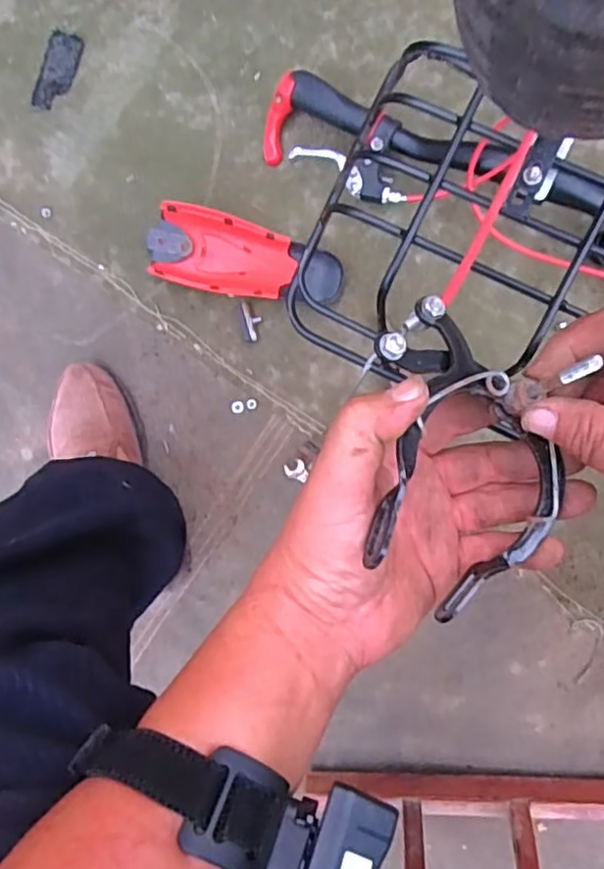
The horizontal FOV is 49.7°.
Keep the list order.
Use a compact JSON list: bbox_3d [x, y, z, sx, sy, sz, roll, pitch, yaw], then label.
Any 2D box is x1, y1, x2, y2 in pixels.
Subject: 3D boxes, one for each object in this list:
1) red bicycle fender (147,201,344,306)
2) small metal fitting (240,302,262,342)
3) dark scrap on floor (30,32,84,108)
[{"bbox_3d":[-0.061,-0.179,0.675,0.205,0.035,0.080,15,91,8],"label":"red bicycle fender"},{"bbox_3d":[-0.052,-0.120,0.692,0.018,0.005,0.042,-15,87,7],"label":"small metal fitting"},{"bbox_3d":[-0.266,-0.395,0.711,0.039,0.006,0.084,19,92,7],"label":"dark scrap on floor"}]

